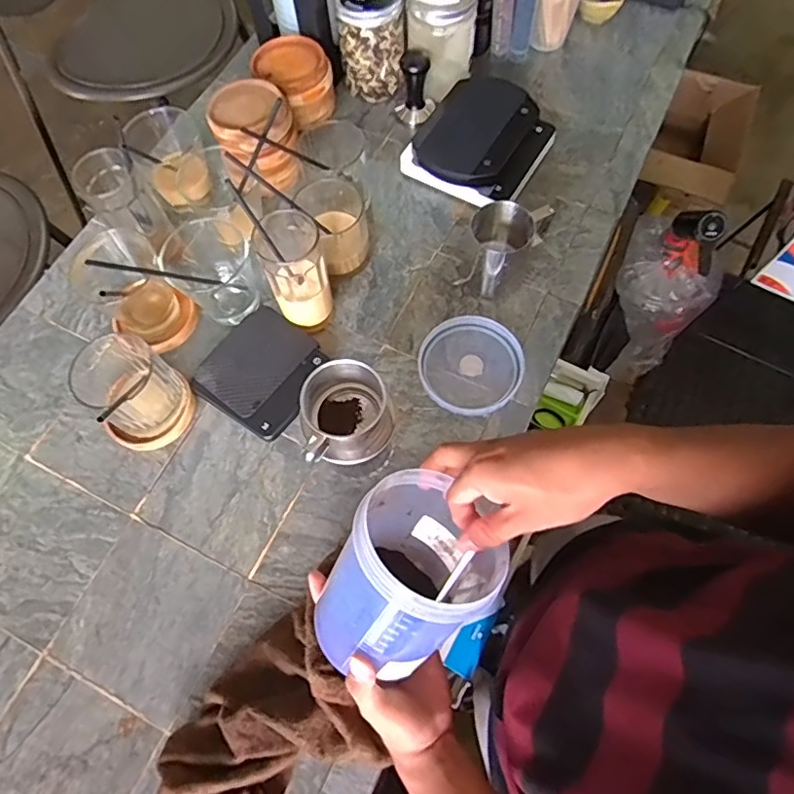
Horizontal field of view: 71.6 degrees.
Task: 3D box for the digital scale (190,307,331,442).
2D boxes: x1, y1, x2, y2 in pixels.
[{"bbox_3d":[-0.154,-0.032,0.640,0.127,0.024,0.131,31,73,14],"label":"digital scale"}]

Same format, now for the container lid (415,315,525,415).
[{"bbox_3d":[0.085,-0.038,0.637,0.117,0.016,0.112,-1,68,3],"label":"container lid"}]

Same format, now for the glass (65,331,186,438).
[{"bbox_3d":[-0.282,-0.010,0.593,0.082,0.108,0.082,-1,68,3],"label":"glass"}]

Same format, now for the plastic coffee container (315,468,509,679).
[{"bbox_3d":[0.012,0.149,0.449,0.122,0.155,0.125,16,39,-6],"label":"plastic coffee container"}]

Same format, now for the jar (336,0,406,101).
[{"bbox_3d":[-0.035,-0.514,0.783,0.088,0.128,0.098,-3,68,2],"label":"jar"}]

